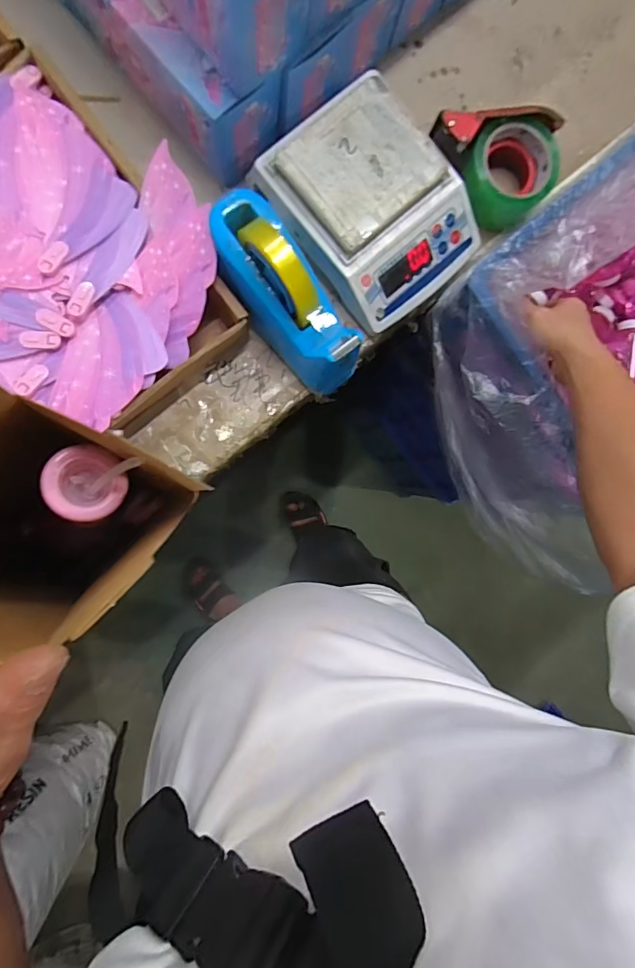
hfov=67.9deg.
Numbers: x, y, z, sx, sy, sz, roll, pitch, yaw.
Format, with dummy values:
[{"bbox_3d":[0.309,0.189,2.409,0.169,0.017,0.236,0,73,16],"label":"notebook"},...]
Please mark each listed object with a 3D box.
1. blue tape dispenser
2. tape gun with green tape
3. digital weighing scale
[{"bbox_3d":[-0.034,-0.192,0.486,0.075,0.113,0.203,-35,95,-7],"label":"blue tape dispenser"},{"bbox_3d":[0.203,-0.378,0.553,0.144,0.077,0.117,39,85,-7],"label":"tape gun with green tape"},{"bbox_3d":[0.062,-0.306,0.528,0.224,0.092,0.184,45,85,-6],"label":"digital weighing scale"}]

